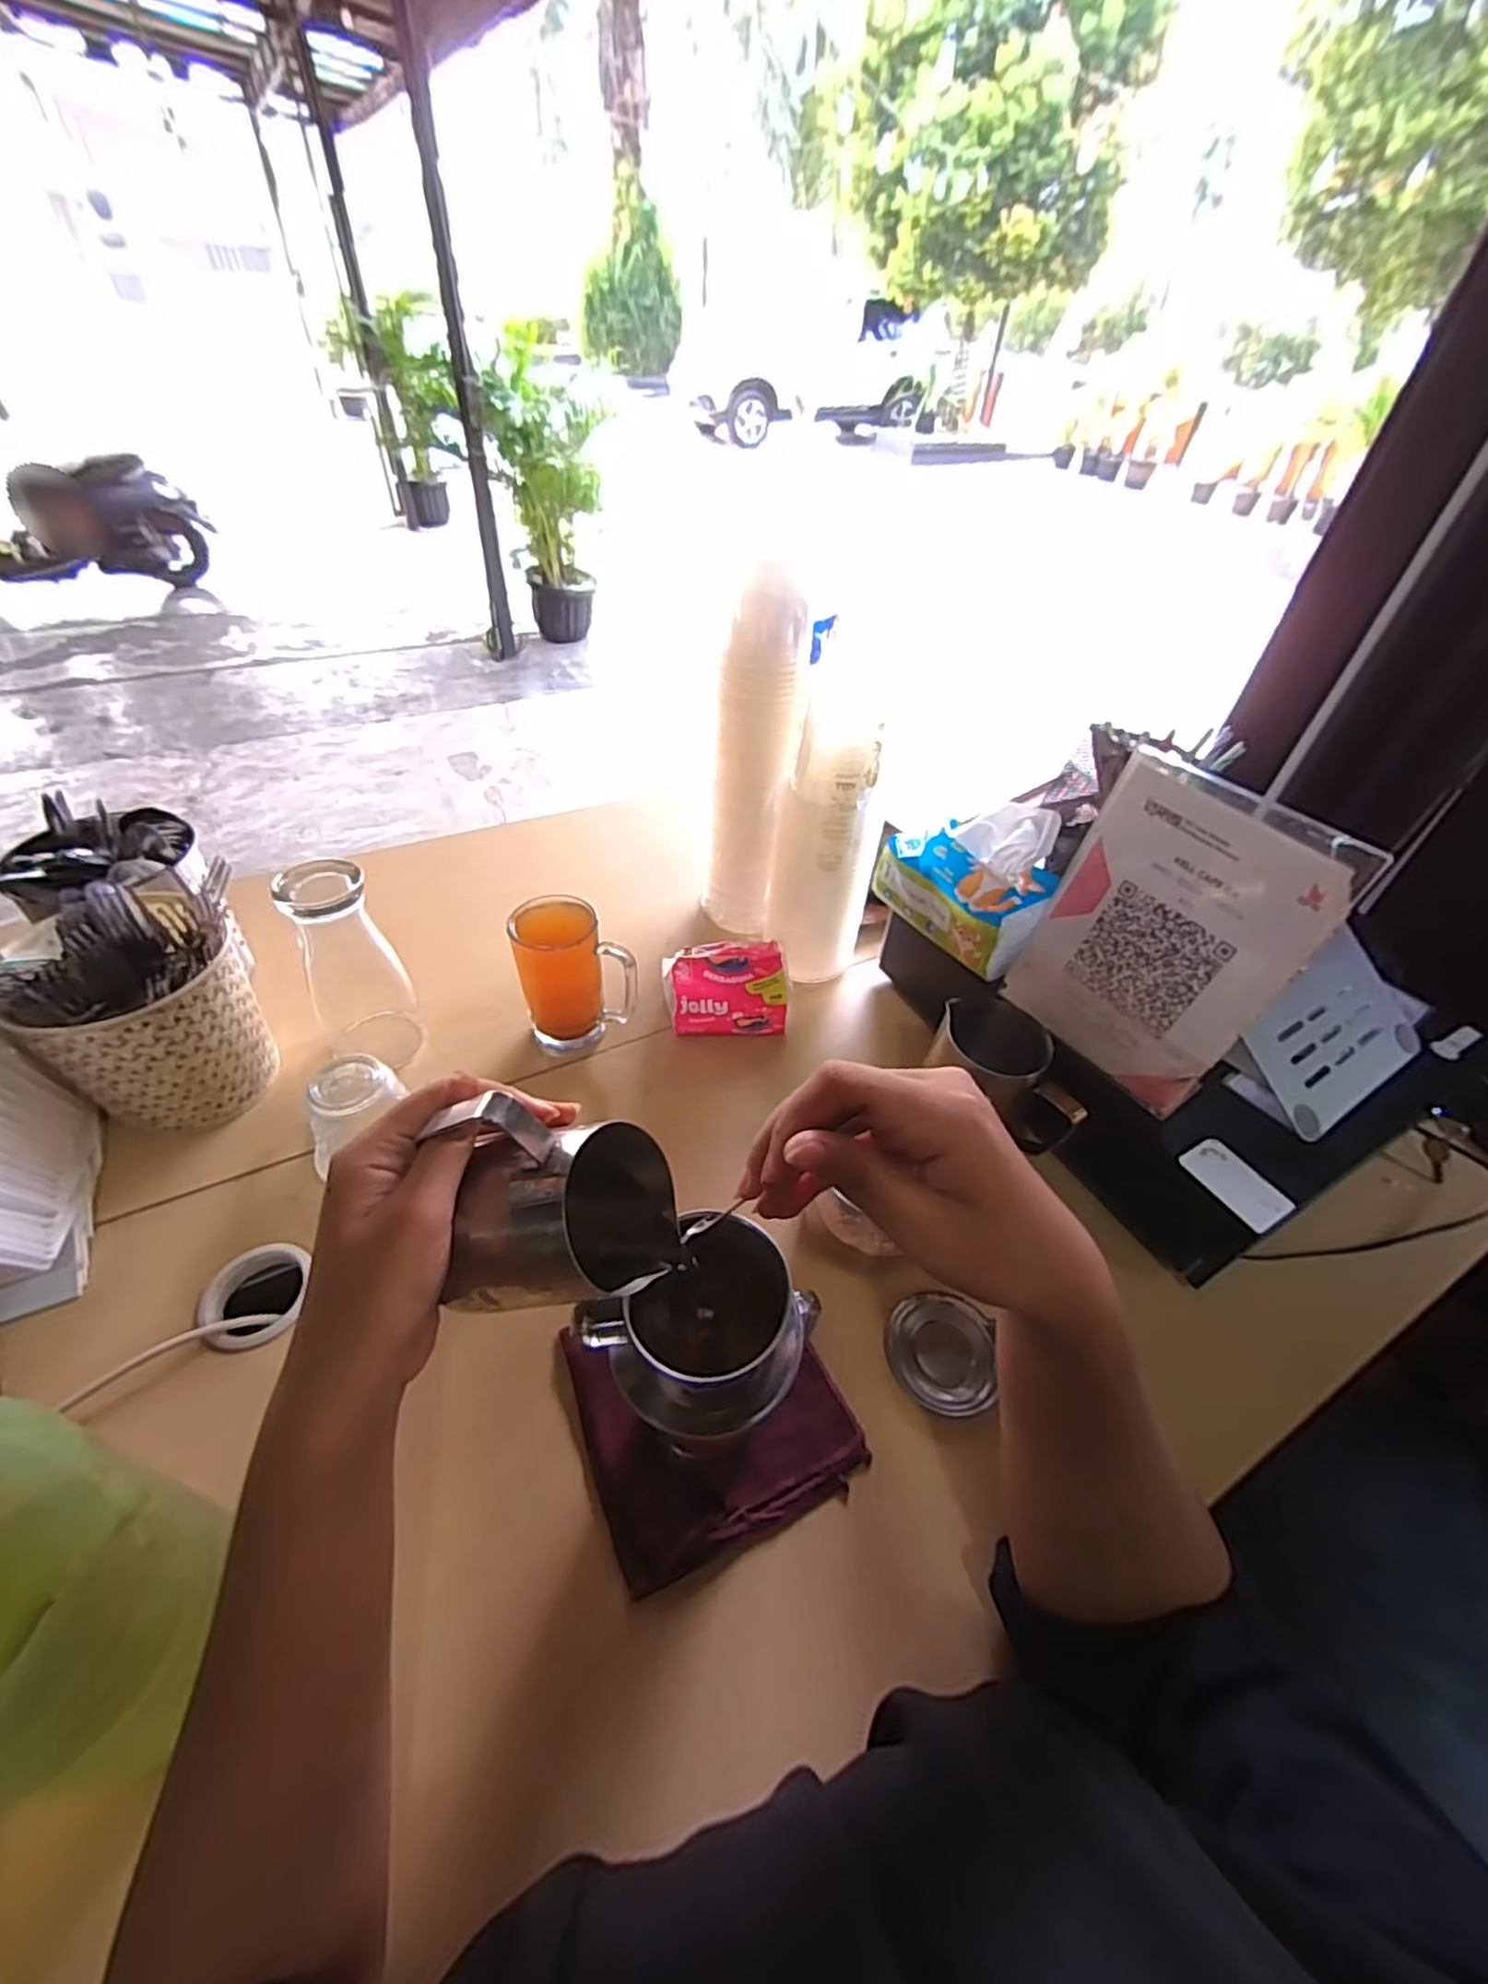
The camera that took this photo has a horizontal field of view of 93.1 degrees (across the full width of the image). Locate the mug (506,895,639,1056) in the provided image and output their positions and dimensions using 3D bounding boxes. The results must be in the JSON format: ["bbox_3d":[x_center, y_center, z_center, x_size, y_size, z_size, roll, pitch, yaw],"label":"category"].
[{"bbox_3d":[-0.142,-0.015,0.610,0.093,0.130,0.062,-4,45,-9],"label":"mug"}]

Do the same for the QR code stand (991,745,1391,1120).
[{"bbox_3d":[0.276,-0.034,0.474,0.044,0.208,0.149,-25,52,-27],"label":"QR code stand"}]

